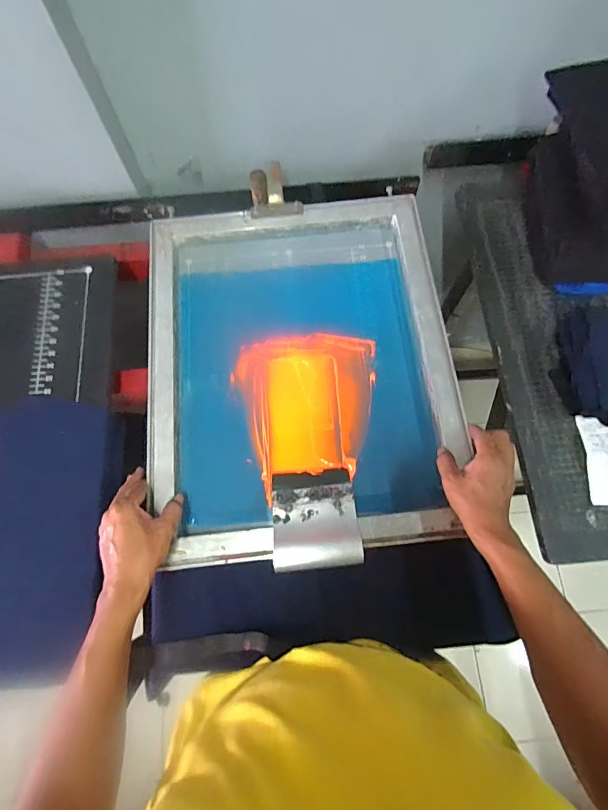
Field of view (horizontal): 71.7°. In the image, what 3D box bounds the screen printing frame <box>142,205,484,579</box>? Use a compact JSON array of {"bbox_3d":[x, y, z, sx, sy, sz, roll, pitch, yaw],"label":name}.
[{"bbox_3d":[-0.007,-0.061,0.597,0.411,0.043,0.505,-6,72,-1],"label":"screen printing frame"}]

